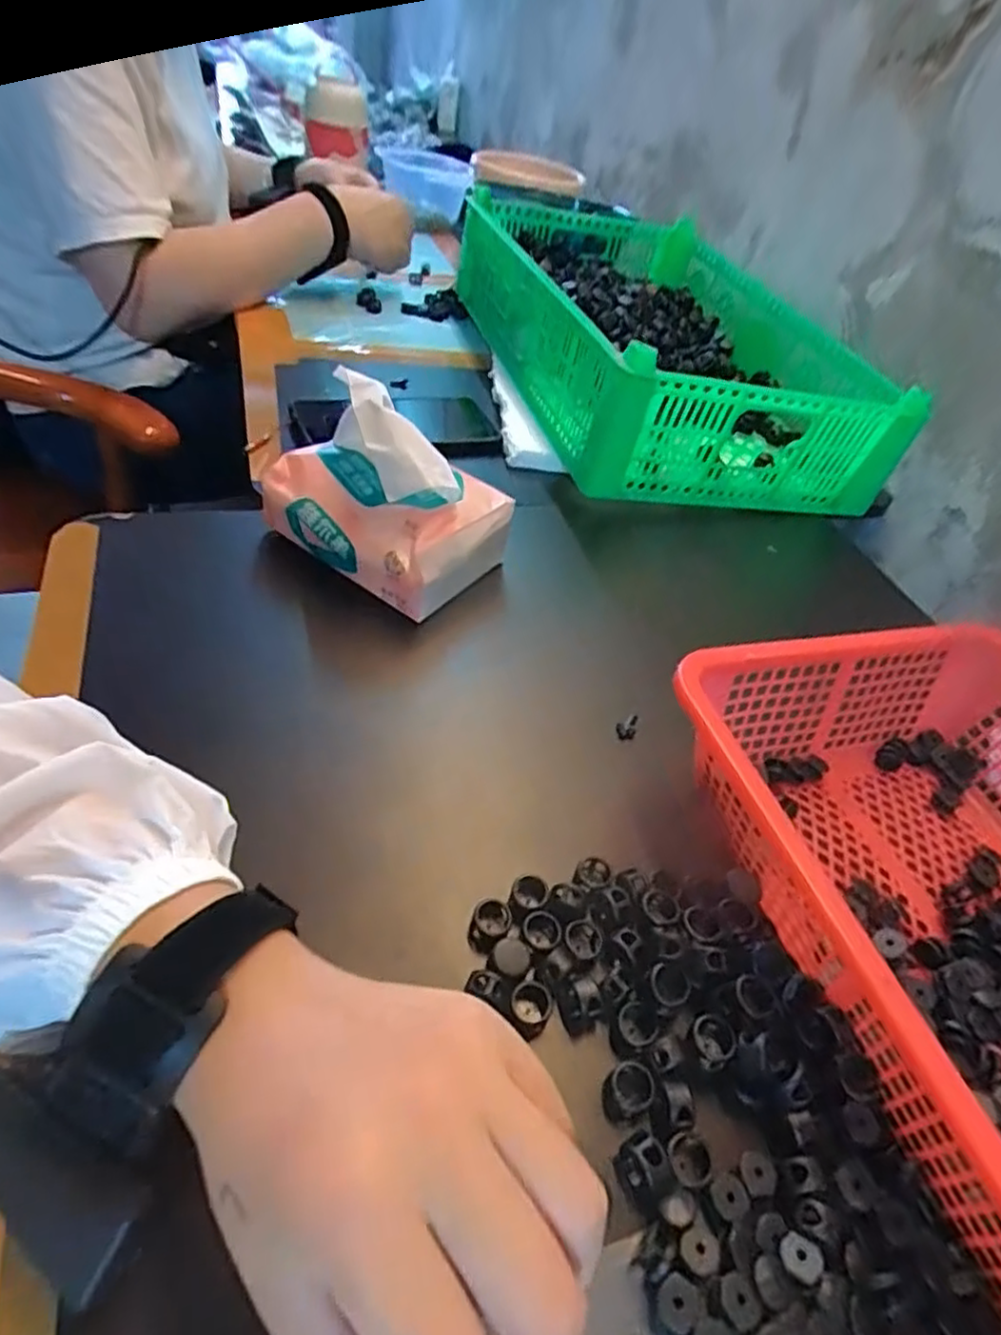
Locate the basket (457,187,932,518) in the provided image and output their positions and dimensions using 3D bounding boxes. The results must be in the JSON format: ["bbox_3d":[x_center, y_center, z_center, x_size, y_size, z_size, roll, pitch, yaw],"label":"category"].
[{"bbox_3d":[0.152,-0.330,0.706,0.293,0.111,0.466,-5,47,-18],"label":"basket"}]

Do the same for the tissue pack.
[{"bbox_3d":[-0.072,-0.114,0.438,0.136,0.100,0.096,29,46,16],"label":"tissue pack"}]

